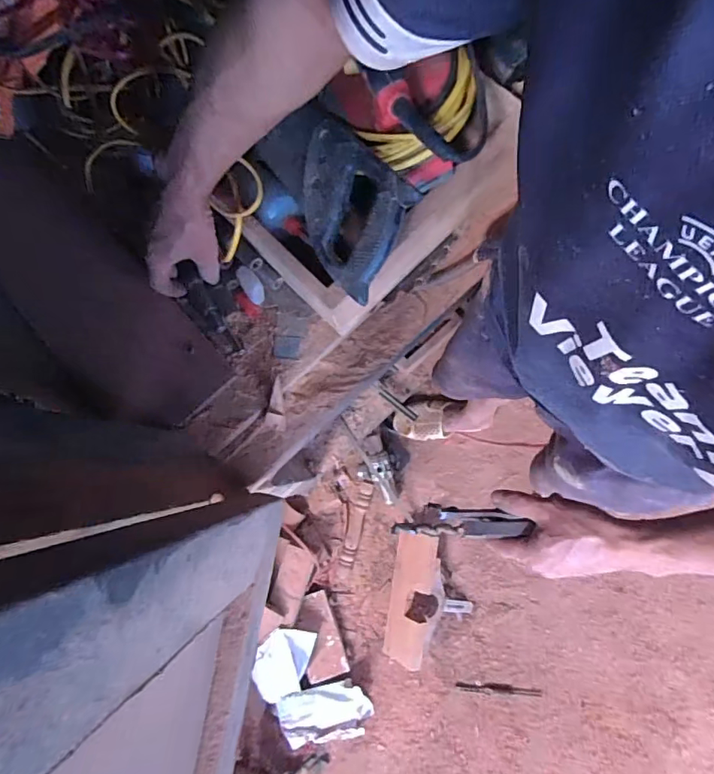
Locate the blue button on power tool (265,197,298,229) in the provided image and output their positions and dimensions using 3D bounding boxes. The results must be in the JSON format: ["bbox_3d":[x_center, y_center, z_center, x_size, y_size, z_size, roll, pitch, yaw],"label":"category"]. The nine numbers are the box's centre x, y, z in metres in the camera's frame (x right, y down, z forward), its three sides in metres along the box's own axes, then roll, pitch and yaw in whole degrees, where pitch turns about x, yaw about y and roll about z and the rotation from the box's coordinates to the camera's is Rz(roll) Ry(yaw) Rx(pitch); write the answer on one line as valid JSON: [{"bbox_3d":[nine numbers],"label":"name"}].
[{"bbox_3d":[-0.082,-0.190,0.522,0.035,0.018,0.022,-29,80,-2],"label":"blue button on power tool"}]

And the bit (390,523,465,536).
[{"bbox_3d":[0.075,0.151,0.515,0.077,0.012,0.011,0,74,6],"label":"bit"}]

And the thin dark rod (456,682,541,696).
[{"bbox_3d":[0.349,0.745,1.197,0.205,0.006,0.025,1,80,3],"label":"thin dark rod"}]

